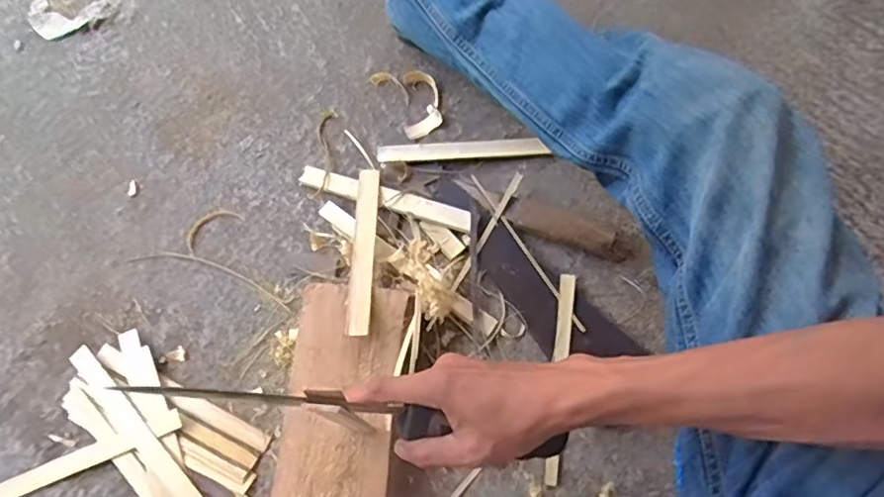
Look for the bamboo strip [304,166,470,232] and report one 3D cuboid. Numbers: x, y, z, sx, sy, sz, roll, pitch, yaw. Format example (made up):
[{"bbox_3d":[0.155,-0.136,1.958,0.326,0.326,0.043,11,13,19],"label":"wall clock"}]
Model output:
[{"bbox_3d":[-0.070,-0.063,0.703,0.220,0.007,0.028,16,71,9],"label":"bamboo strip"}]

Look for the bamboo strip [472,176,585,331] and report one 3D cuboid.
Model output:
[{"bbox_3d":[0.099,0.001,0.682,0.010,0.008,0.230,-30,74,-10],"label":"bamboo strip"}]

